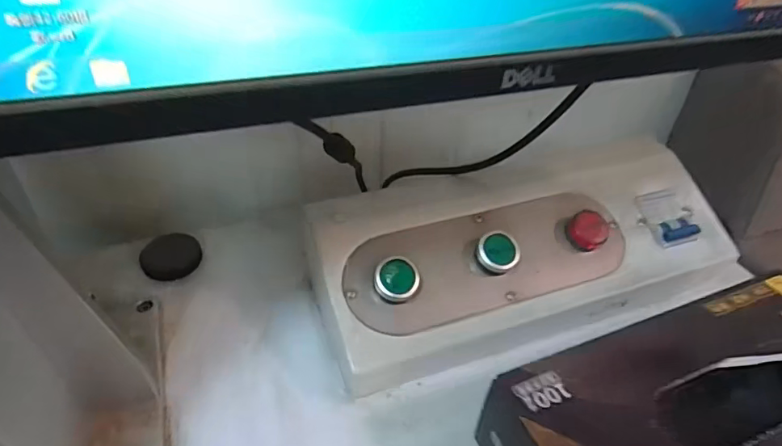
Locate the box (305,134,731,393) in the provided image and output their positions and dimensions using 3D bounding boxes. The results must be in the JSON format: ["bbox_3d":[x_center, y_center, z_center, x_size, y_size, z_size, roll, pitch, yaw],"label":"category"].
[{"bbox_3d":[0.103,0.020,0.371,0.310,0.074,0.126,-12,44,-16],"label":"box"}]

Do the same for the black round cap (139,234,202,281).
[{"bbox_3d":[-0.175,0.026,0.397,0.043,0.015,0.036,-12,44,-17],"label":"black round cap"}]

